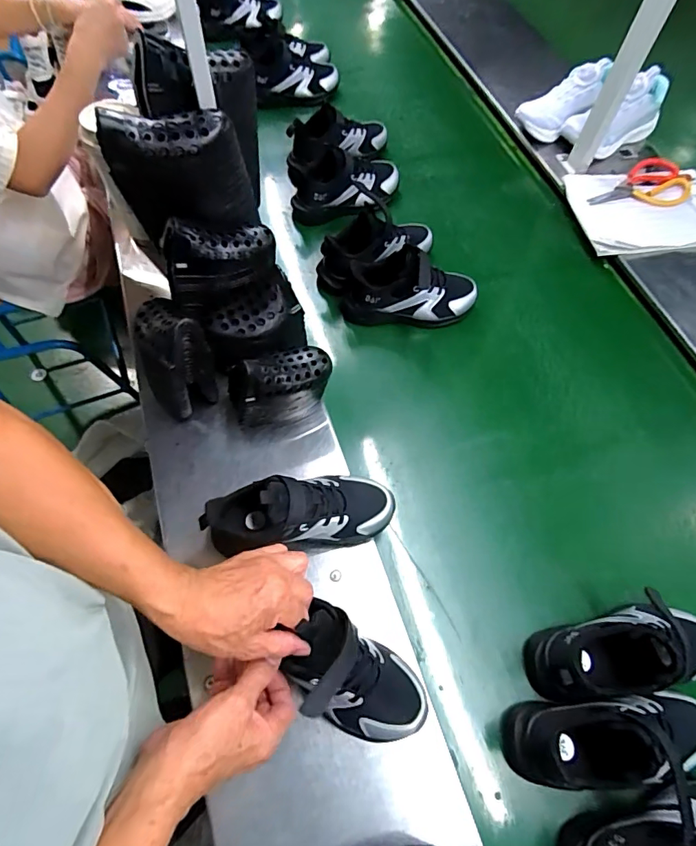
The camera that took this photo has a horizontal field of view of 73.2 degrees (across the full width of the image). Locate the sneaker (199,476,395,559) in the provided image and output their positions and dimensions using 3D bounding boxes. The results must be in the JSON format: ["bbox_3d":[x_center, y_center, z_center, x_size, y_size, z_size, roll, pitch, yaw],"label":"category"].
[{"bbox_3d":[-0.049,0.093,0.516,0.205,0.107,0.074,1,62,-19],"label":"sneaker"}]

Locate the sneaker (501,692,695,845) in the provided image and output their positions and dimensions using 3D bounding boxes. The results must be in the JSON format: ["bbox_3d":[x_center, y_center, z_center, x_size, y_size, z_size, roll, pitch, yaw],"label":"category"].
[{"bbox_3d":[0.267,0.307,0.454,0.204,0.108,0.084,-2,64,-2],"label":"sneaker"}]

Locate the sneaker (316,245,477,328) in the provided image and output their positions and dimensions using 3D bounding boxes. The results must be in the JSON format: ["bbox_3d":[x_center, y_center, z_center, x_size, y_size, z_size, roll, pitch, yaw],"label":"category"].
[{"bbox_3d":[0.077,-0.216,0.722,0.238,0.136,0.084,0,63,-1],"label":"sneaker"}]

